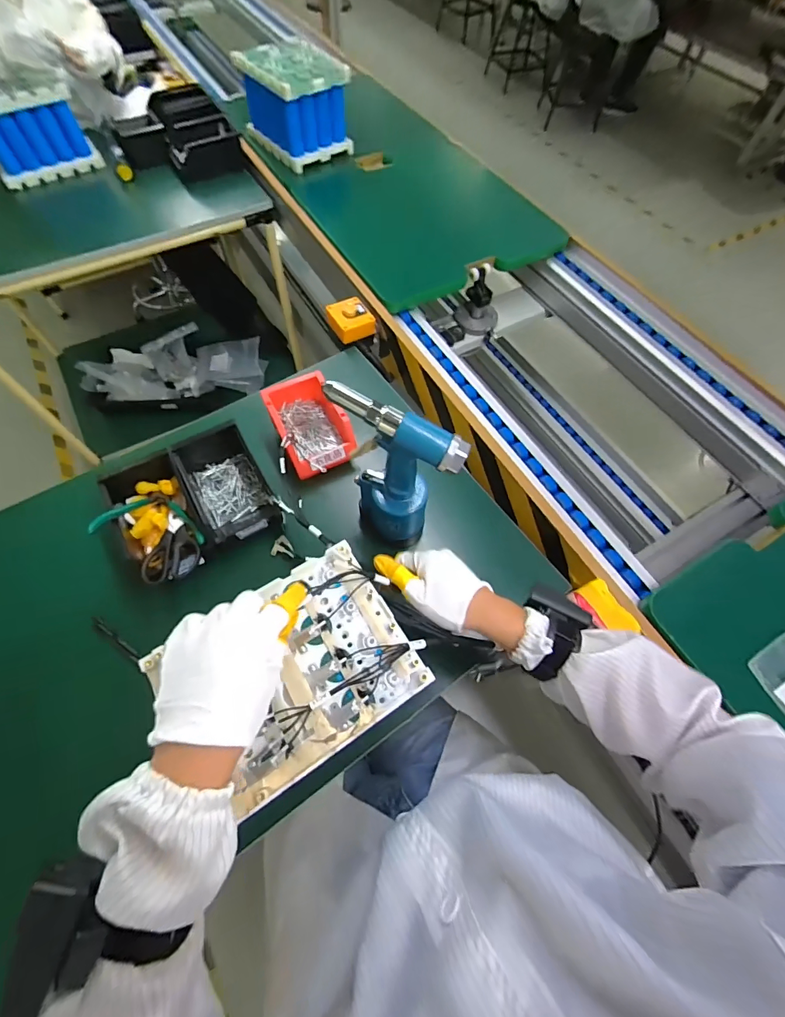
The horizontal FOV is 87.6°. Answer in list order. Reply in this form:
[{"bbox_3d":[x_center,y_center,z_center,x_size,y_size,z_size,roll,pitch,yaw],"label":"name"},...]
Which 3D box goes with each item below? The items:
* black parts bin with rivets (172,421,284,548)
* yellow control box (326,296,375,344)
[{"bbox_3d":[-0.256,-0.039,0.633,0.108,0.075,0.189,-28,67,-15],"label":"black parts bin with rivets"},{"bbox_3d":[-0.084,-0.381,0.825,0.085,0.039,0.085,-27,67,-14],"label":"yellow control box"}]

